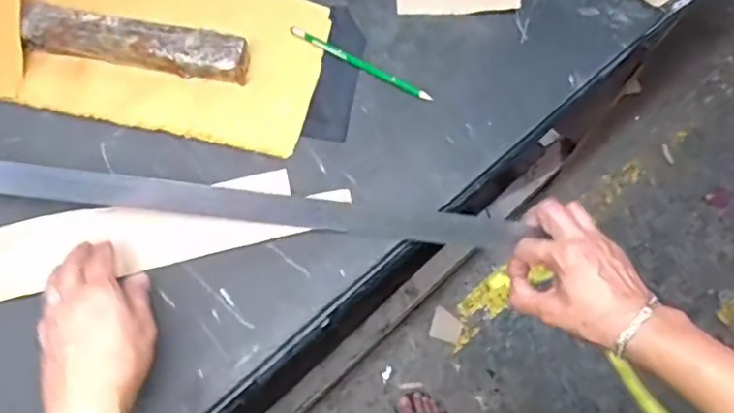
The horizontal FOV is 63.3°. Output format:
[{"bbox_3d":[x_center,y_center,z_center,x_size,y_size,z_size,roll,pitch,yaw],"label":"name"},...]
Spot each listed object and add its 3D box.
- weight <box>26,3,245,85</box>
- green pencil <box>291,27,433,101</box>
[{"bbox_3d":[-0.232,-0.161,0.601,0.226,0.025,0.045,10,69,3],"label":"weight"},{"bbox_3d":[-0.008,-0.147,0.610,0.164,0.008,0.010,30,71,10],"label":"green pencil"}]

